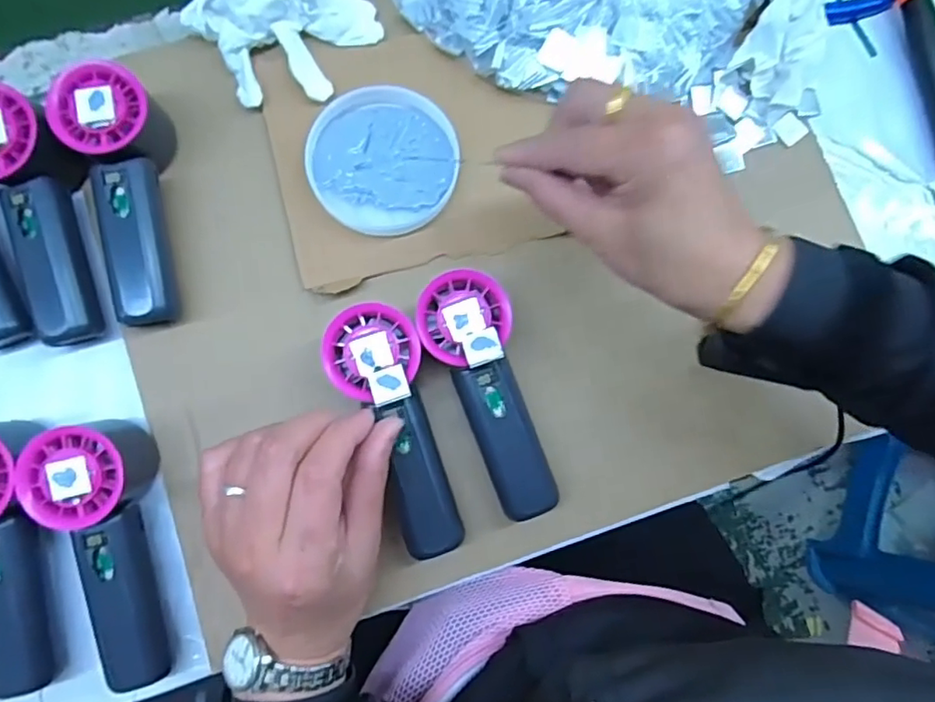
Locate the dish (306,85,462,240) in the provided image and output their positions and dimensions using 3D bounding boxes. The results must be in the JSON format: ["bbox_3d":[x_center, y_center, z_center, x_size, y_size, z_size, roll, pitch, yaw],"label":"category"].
[{"bbox_3d":[-0.059,-0.133,0.402,0.099,0.010,0.104,0,83,-3],"label":"dish"}]

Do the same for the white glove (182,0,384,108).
[{"bbox_3d":[-0.124,-0.227,0.392,0.109,0.035,0.101,0,81,-3],"label":"white glove"}]

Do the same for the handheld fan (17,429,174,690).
[{"bbox_3d":[-0.214,0.120,0.343,0.056,0.054,0.152,-8,82,-4],"label":"handheld fan"}]

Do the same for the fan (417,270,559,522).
[{"bbox_3d":[0.011,0.029,0.364,0.053,0.065,0.151,-15,82,-5],"label":"fan"}]

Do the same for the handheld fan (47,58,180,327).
[{"bbox_3d":[-0.212,-0.095,0.370,0.055,0.055,0.156,-15,82,-5],"label":"handheld fan"}]

